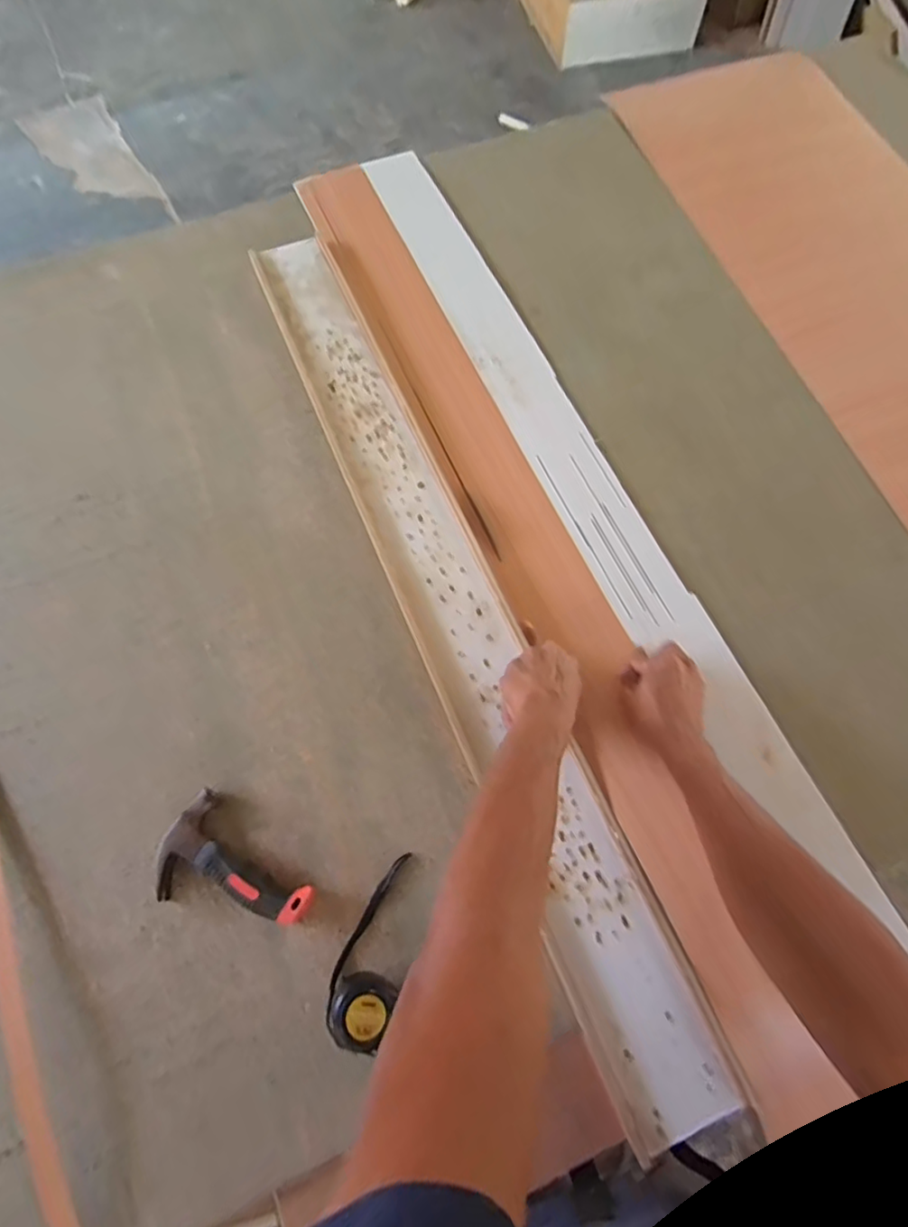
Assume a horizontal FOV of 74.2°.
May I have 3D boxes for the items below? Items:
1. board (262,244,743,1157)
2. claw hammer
[{"bbox_3d":[-0.016,-0.047,0.705,0.123,0.020,1.123,-22,70,-9],"label":"board"},{"bbox_3d":[-0.225,0.266,0.595,0.157,0.032,0.097,37,73,12],"label":"claw hammer"}]

